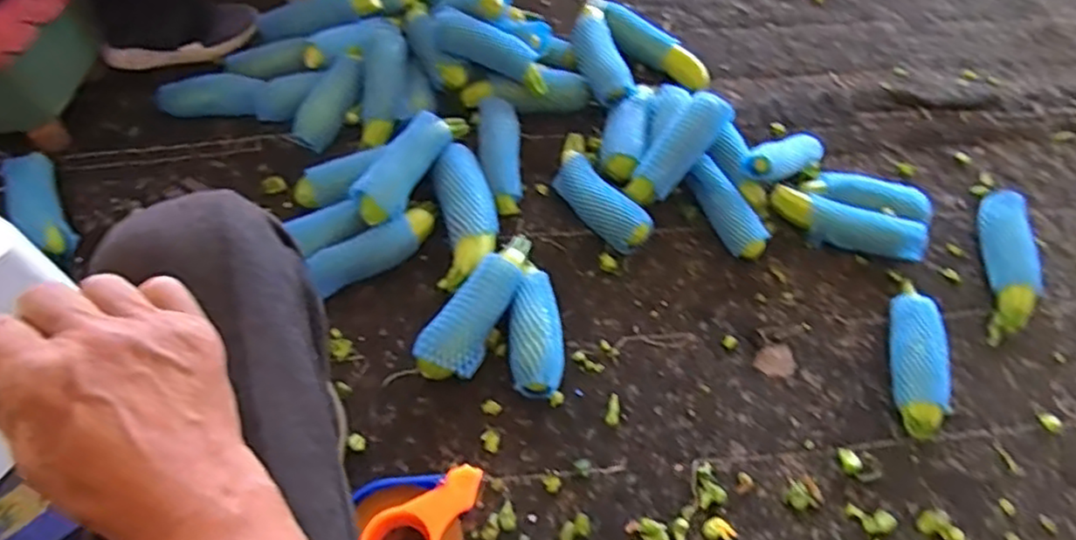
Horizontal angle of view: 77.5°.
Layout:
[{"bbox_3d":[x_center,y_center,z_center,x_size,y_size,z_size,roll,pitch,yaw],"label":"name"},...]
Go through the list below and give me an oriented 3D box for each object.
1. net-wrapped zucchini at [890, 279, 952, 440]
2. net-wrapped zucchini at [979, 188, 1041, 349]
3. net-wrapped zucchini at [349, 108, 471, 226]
[{"bbox_3d":[0.542,0.117,0.957,0.059,0.061,0.246,12,58,5],"label":"net-wrapped zucchini"},{"bbox_3d":[0.744,-0.010,1.054,0.070,0.050,0.268,12,58,5],"label":"net-wrapped zucchini"},{"bbox_3d":[-0.203,-0.162,1.056,0.072,0.064,0.236,29,61,13],"label":"net-wrapped zucchini"}]

